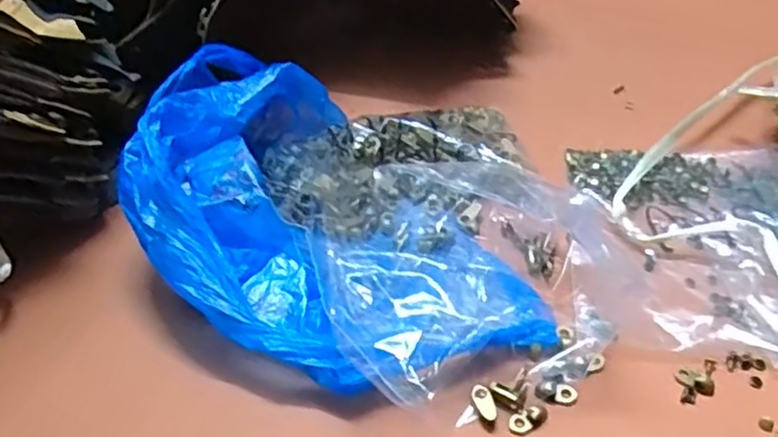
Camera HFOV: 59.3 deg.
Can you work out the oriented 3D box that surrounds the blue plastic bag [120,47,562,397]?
[{"bbox_3d":[-0.043,-0.004,0.361,0.158,0.069,0.240,-27,48,-23],"label":"blue plastic bag"}]

